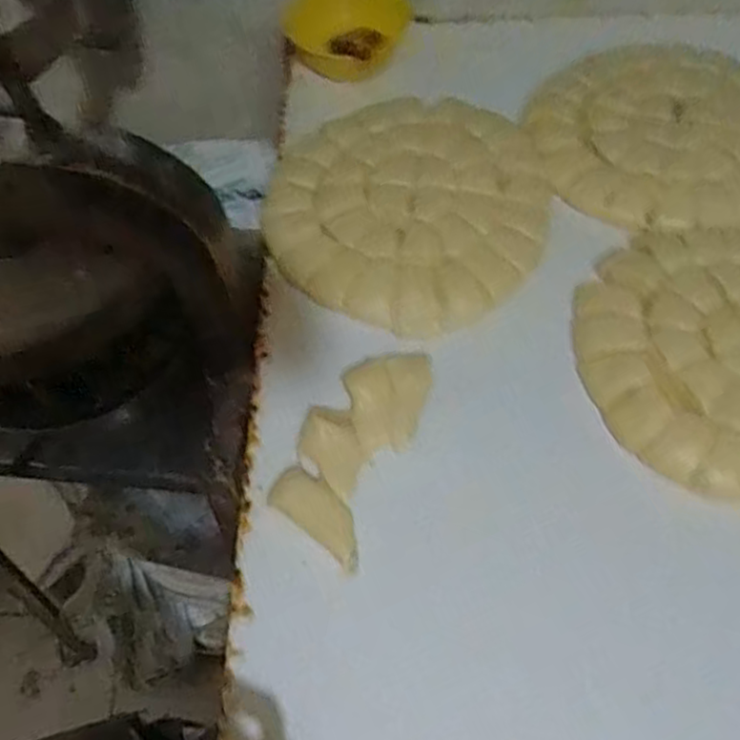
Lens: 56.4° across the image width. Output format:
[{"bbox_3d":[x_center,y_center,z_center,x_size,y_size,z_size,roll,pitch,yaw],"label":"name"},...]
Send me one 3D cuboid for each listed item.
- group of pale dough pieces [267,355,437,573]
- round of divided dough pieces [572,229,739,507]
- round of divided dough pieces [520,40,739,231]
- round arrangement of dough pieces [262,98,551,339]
[{"bbox_3d":[-0.016,0.069,0.660,0.097,0.011,0.211,20,64,13],"label":"group of pale dough pieces"},{"bbox_3d":[0.362,-0.017,0.670,0.301,0.021,0.293,-1,61,2],"label":"round of divided dough pieces"},{"bbox_3d":[0.345,-0.282,0.808,0.292,0.029,0.280,-14,61,-5],"label":"round of divided dough pieces"},{"bbox_3d":[0.042,-0.199,0.789,0.307,0.010,0.330,-1,61,2],"label":"round arrangement of dough pieces"}]

